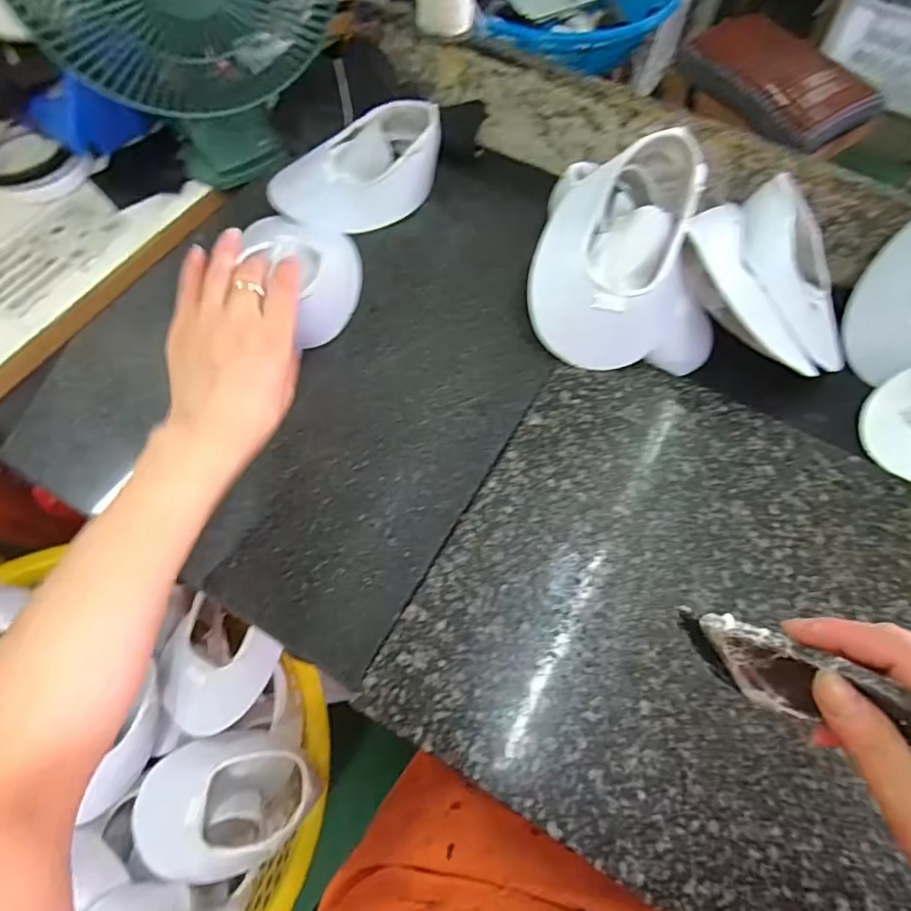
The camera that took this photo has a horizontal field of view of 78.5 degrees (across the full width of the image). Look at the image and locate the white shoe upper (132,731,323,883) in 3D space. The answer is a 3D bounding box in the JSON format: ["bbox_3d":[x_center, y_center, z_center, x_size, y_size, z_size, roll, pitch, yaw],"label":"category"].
[{"bbox_3d":[-0.218,0.334,0.540,0.178,0.080,0.120,-7,64,-6],"label":"white shoe upper"}]

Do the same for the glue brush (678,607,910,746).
[{"bbox_3d":[0.161,0.102,0.250,0.011,0.136,0.048,-36,97,-18],"label":"glue brush"}]

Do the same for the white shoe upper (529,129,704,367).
[{"bbox_3d":[0.127,-0.162,0.452,0.120,0.055,0.177,18,106,6],"label":"white shoe upper"}]

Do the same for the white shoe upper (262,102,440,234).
[{"bbox_3d":[-0.090,-0.275,0.538,0.170,0.062,0.100,-32,69,-17],"label":"white shoe upper"}]

